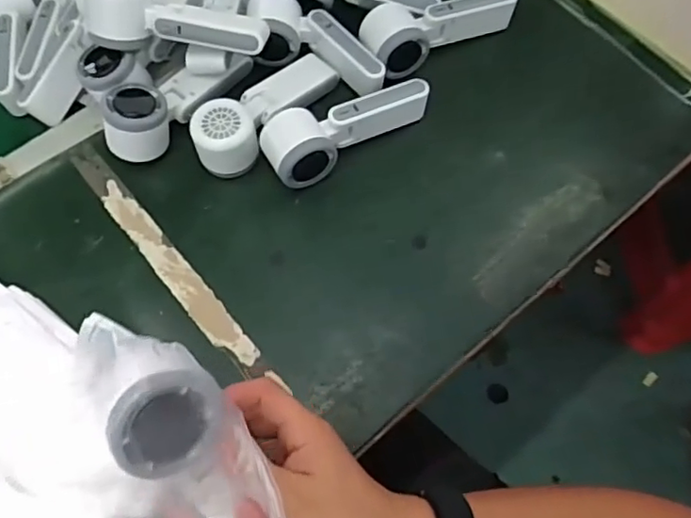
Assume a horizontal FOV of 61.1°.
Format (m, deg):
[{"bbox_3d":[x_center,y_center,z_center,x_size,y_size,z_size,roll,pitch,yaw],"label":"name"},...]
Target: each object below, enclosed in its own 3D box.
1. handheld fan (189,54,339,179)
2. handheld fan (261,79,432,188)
[{"bbox_3d":[-0.076,-0.149,0.572,0.060,0.050,0.166,42,74,16],"label":"handheld fan"},{"bbox_3d":[-0.001,-0.131,0.564,0.165,0.043,0.064,-31,71,-11],"label":"handheld fan"}]

